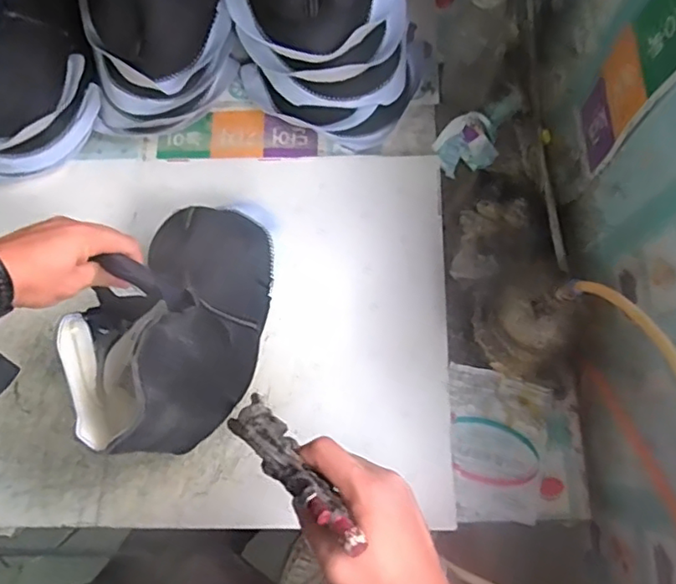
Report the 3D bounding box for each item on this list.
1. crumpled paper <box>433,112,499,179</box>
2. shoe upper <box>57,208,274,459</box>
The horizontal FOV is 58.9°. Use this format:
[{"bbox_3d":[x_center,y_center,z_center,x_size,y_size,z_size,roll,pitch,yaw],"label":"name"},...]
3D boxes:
[{"bbox_3d":[0.163,-0.189,0.760,0.071,0.048,0.054,-24,74,-6],"label":"crumpled paper"},{"bbox_3d":[-0.173,0.021,0.606,0.173,0.137,0.273,10,74,5],"label":"shoe upper"}]

